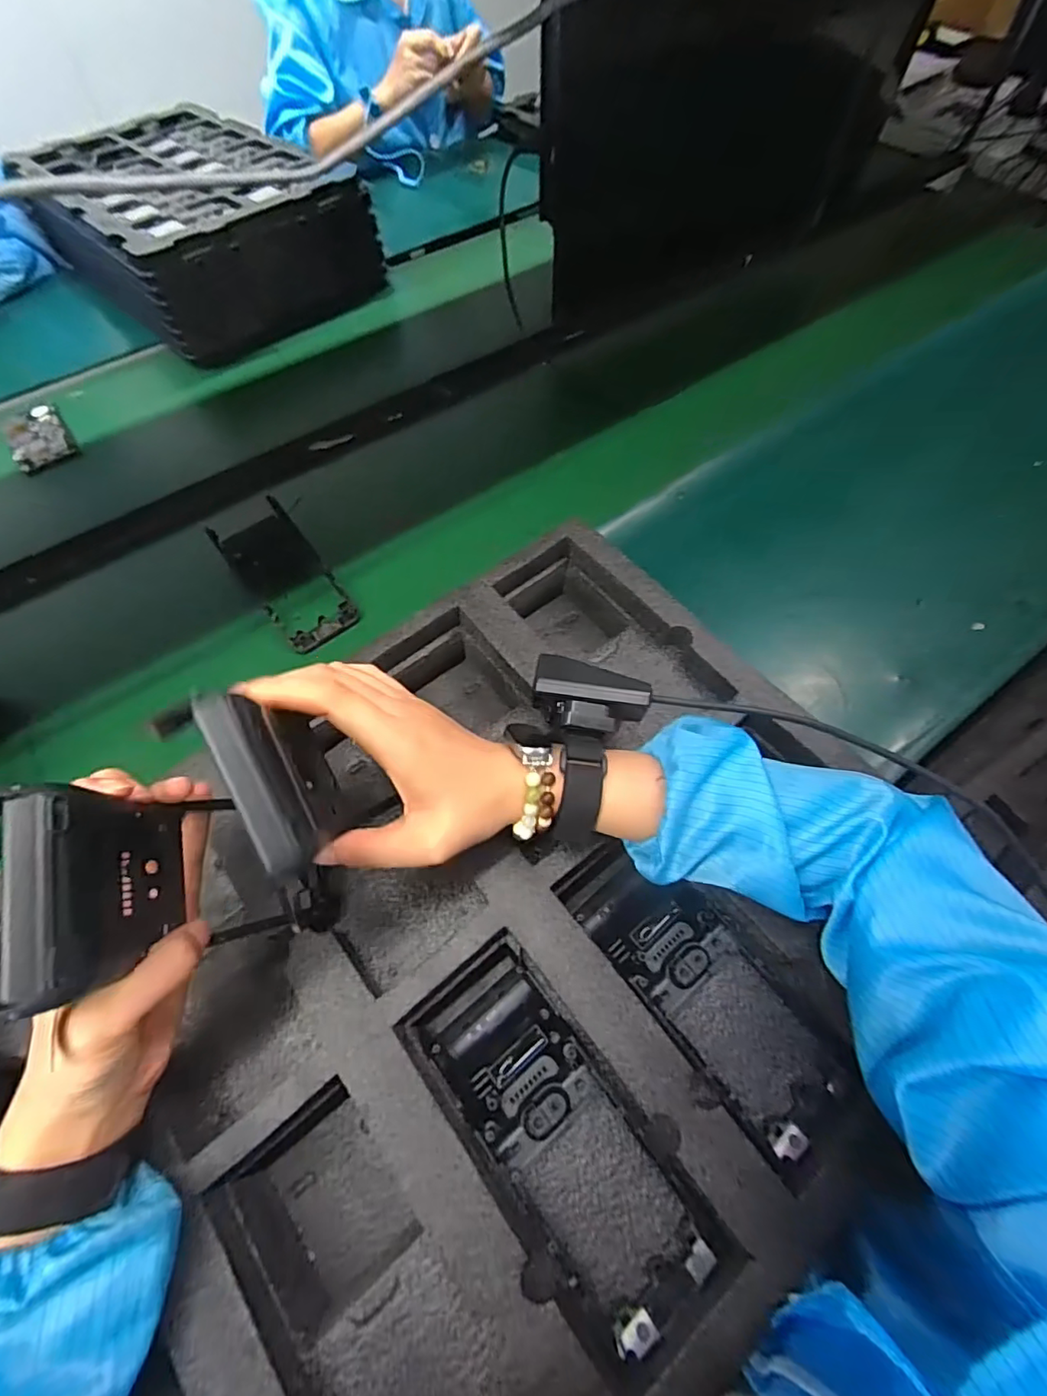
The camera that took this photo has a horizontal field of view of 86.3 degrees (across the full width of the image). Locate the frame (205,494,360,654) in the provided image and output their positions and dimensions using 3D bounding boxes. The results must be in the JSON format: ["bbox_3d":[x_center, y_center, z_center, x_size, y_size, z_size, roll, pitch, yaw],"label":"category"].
[{"bbox_3d":[-0.237,-0.127,0.548,0.074,0.022,0.179,-36,66,-17],"label":"frame"}]

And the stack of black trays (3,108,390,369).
[{"bbox_3d":[-0.498,-0.732,0.844,0.331,0.114,0.517,-39,67,-19],"label":"stack of black trays"}]

